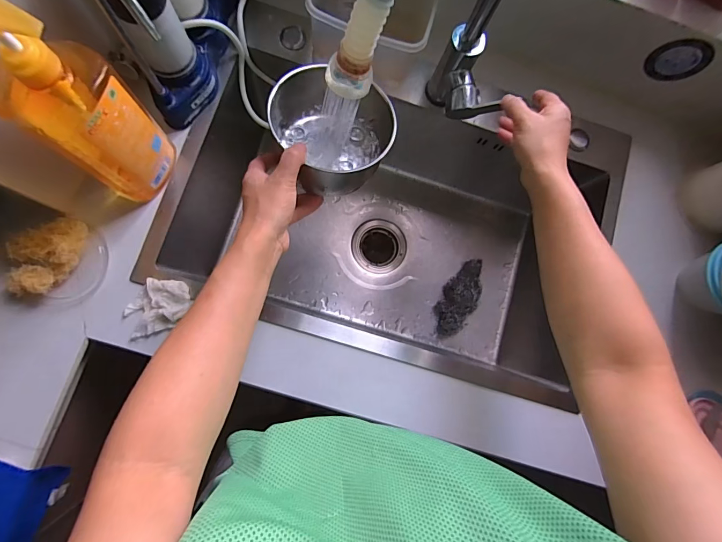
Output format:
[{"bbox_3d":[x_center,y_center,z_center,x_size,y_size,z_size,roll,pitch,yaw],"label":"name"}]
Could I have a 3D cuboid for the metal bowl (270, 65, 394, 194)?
[{"bbox_3d":[-0.035,-0.169,0.448,0.141,0.060,0.145,1,83,-6],"label":"metal bowl"}]

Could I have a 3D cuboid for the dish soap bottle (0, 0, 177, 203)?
[{"bbox_3d":[-0.279,-0.159,0.387,0.078,0.257,0.097,38,80,-1],"label":"dish soap bottle"}]

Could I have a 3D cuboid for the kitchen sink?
[{"bbox_3d":[0.051,-0.074,0.661,0.636,0.242,0.423,17,81,-4],"label":"kitchen sink"}]

